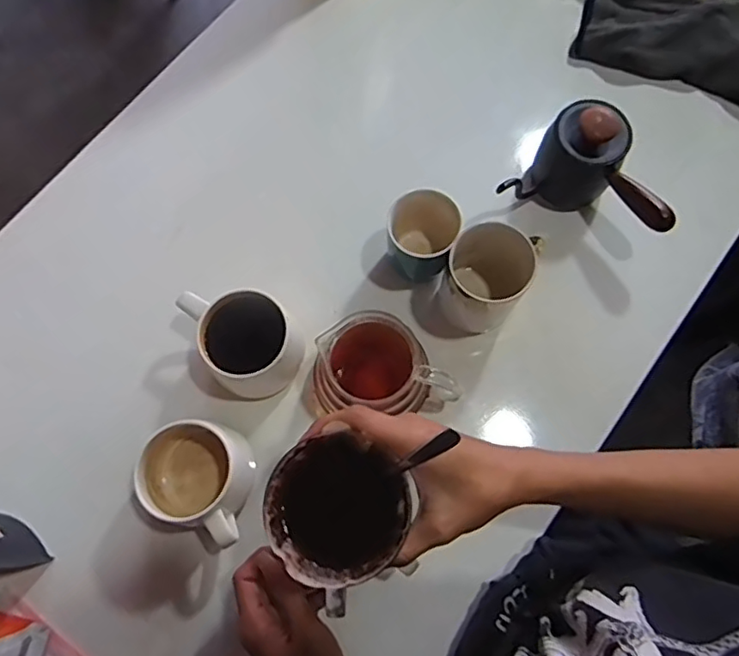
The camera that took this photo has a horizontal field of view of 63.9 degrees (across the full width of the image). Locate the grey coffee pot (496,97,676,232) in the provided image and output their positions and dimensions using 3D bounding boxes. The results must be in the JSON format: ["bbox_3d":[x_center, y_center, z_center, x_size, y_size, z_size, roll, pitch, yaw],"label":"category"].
[{"bbox_3d":[0.204,-0.148,0.561,0.144,0.087,0.104,13,75,4],"label":"grey coffee pot"}]

